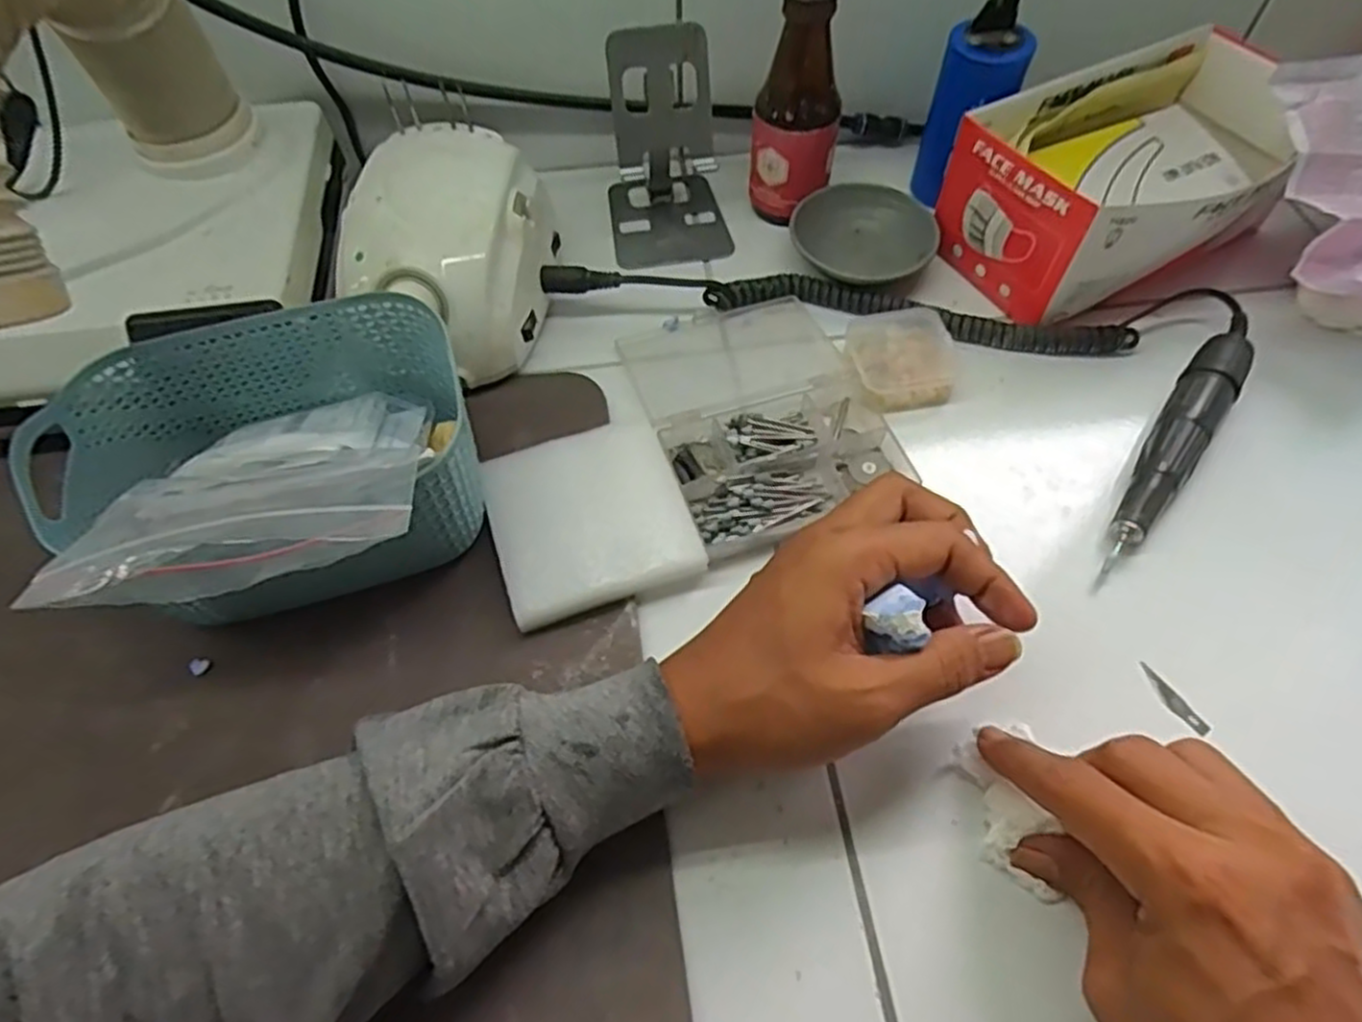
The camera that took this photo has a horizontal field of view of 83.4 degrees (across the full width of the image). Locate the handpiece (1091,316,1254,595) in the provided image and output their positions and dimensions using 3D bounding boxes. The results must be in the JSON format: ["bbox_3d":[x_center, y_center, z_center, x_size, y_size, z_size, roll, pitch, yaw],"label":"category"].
[{"bbox_3d":[0.261,-0.041,0.400,0.028,0.022,0.197,35,64,21],"label":"handpiece"}]

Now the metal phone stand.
[{"bbox_3d":[-0.008,-0.225,0.479,0.078,0.113,0.084,-4,57,-2],"label":"metal phone stand"}]

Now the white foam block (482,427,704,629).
[{"bbox_3d":[-0.046,0.003,0.380,0.092,0.018,0.095,-16,59,-9],"label":"white foam block"}]

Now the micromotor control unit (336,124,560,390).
[{"bbox_3d":[-0.134,-0.145,0.437,0.105,0.072,0.138,5,57,4],"label":"micromotor control unit"}]

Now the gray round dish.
[{"bbox_3d":[0.114,-0.171,0.482,0.086,0.029,0.082,0,57,1],"label":"gray round dish"}]

